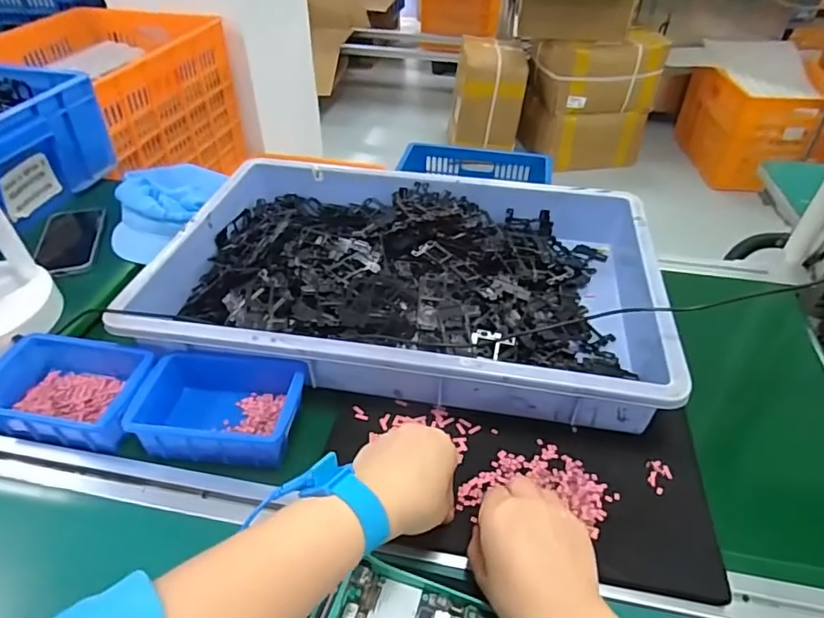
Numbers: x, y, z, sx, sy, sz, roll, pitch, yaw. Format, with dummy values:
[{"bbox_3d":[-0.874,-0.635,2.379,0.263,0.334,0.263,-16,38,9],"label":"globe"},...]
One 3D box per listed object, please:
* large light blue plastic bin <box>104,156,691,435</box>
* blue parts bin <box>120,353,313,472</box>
[{"bbox_3d":[-0.002,-0.039,0.641,0.553,0.090,0.355,7,40,8],"label":"large light blue plastic bin"},{"bbox_3d":[-0.181,0.093,0.522,0.151,0.057,0.111,3,40,3],"label":"blue parts bin"}]

